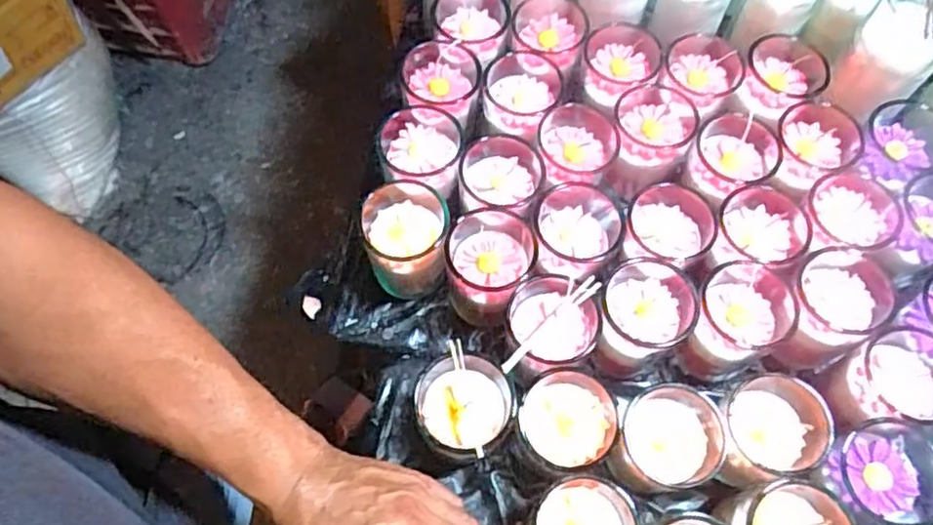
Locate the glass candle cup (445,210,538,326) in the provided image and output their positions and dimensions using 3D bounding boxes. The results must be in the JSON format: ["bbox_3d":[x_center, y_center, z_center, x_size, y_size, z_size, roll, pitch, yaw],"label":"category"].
[{"bbox_3d":[0.019,0.005,0.571,0.069,0.089,0.075,0,66,-1],"label":"glass candle cup"}]

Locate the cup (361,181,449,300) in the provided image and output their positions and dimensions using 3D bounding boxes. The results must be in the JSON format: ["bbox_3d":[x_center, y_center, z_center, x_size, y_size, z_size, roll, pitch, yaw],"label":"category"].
[{"bbox_3d":[-0.051,-0.018,0.578,0.068,0.085,0.073,0,66,-1],"label":"cup"}]

